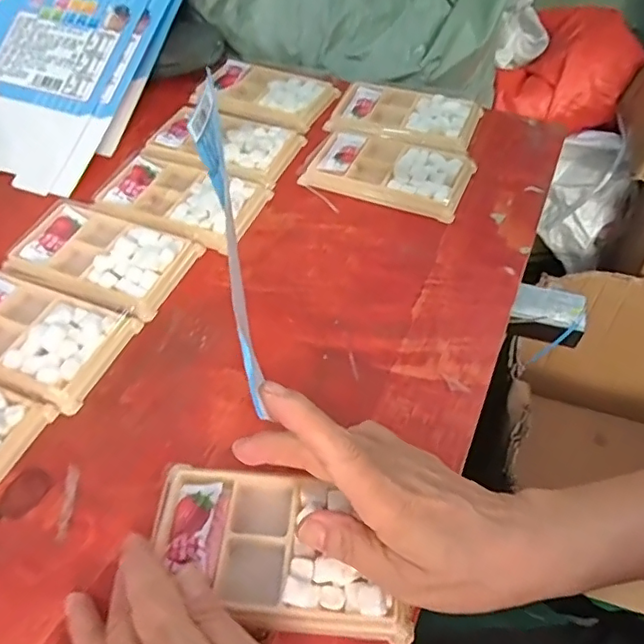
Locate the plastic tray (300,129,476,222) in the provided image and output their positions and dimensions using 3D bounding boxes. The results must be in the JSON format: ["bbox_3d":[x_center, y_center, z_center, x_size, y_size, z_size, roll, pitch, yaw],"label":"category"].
[{"bbox_3d":[0.060,-0.137,0.489,0.134,0.015,0.080,19,55,15],"label":"plastic tray"}]

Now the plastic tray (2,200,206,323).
[{"bbox_3d":[-0.166,-0.055,0.429,0.136,0.012,0.084,17,55,12],"label":"plastic tray"}]

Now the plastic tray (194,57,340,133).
[{"bbox_3d":[-0.060,-0.232,0.567,0.133,0.020,0.089,20,55,16],"label":"plastic tray"}]

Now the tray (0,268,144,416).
[{"bbox_3d":[-0.204,0.002,0.386,0.131,0.015,0.077,19,55,15],"label":"tray"}]

